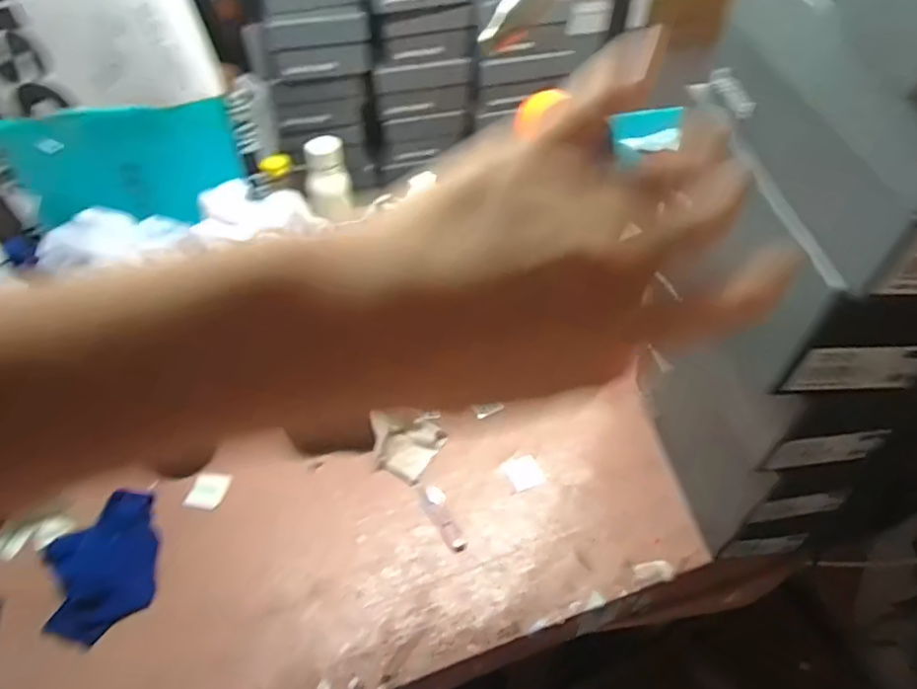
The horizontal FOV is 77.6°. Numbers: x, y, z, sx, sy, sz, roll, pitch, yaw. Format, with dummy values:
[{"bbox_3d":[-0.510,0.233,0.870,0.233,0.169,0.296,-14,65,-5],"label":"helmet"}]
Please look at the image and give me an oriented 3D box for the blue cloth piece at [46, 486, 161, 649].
[{"bbox_3d":[-0.432,0.267,0.695,0.125,0.036,0.151,-23,52,-19],"label":"blue cloth piece"}]

